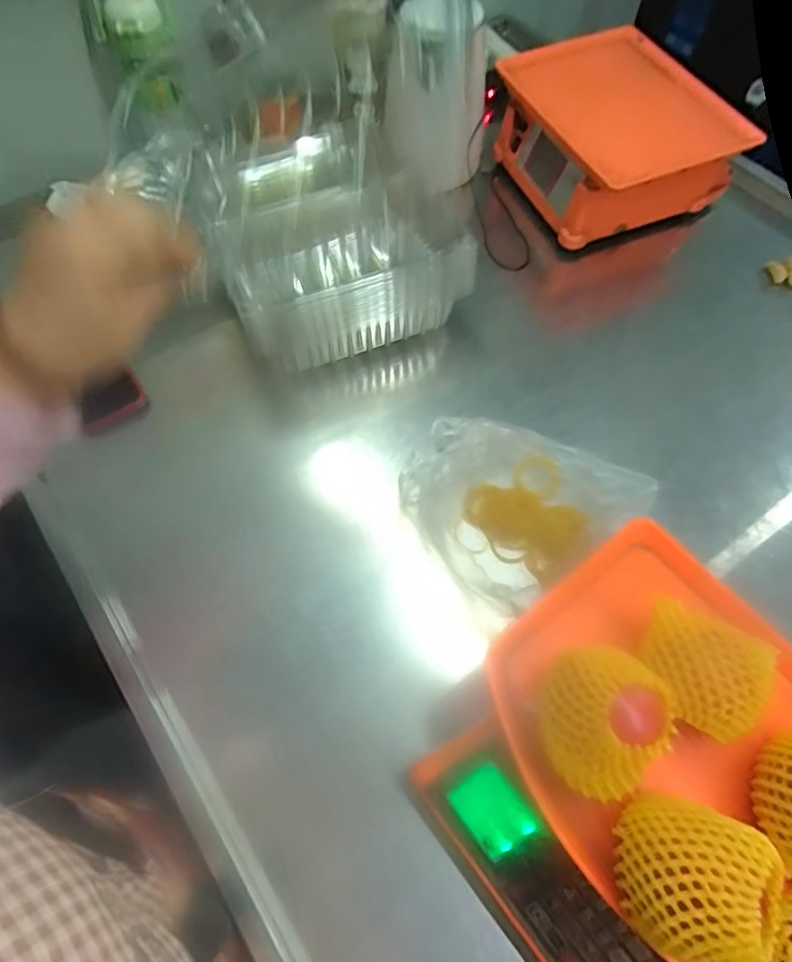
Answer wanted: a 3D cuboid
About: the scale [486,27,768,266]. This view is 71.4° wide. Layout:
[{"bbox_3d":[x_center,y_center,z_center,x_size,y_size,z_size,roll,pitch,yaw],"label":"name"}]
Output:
[{"bbox_3d":[0.305,-0.483,0.795,0.256,0.148,0.294,-22,65,-11],"label":"scale"}]

